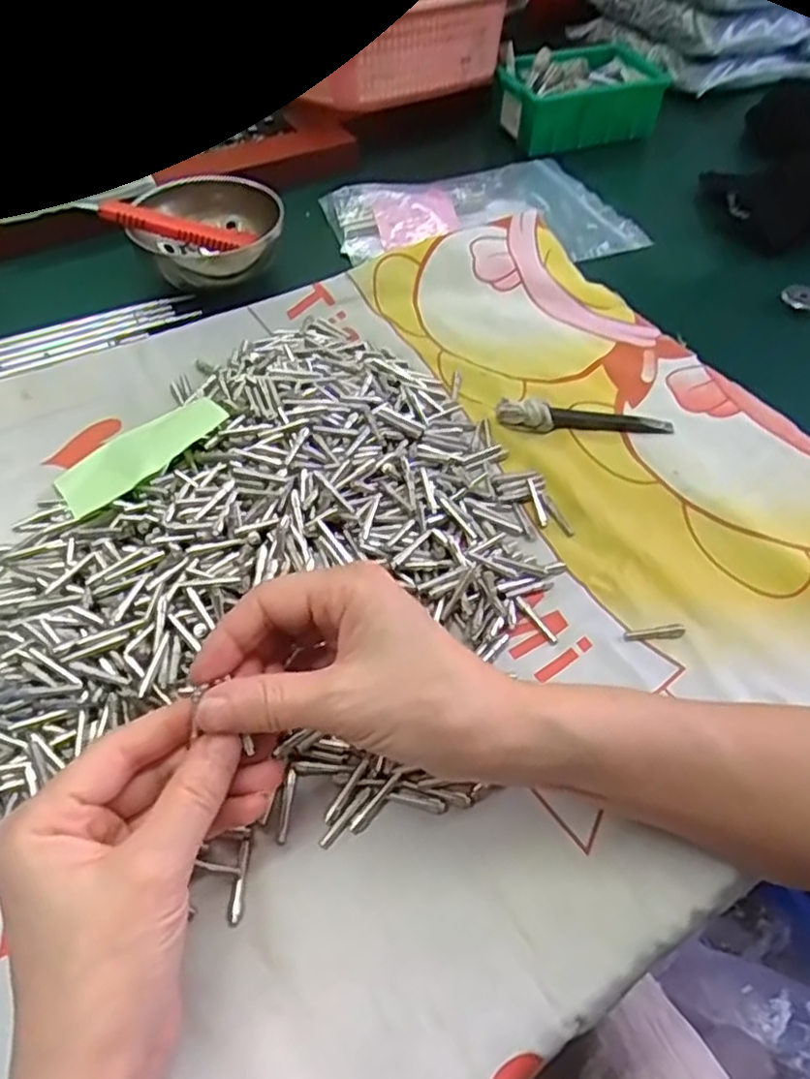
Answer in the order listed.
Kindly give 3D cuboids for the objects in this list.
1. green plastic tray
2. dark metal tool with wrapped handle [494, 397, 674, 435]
[{"bbox_3d":[0.168,-0.422,0.676,0.148,0.054,0.089,-14,54,-10],"label":"green plastic tray"},{"bbox_3d":[0.111,-0.078,0.432,0.108,0.017,0.016,-1,53,-1],"label":"dark metal tool with wrapped handle"}]

